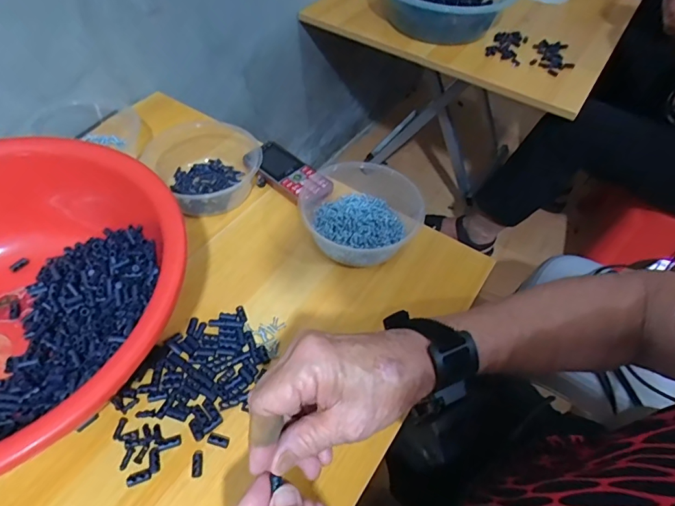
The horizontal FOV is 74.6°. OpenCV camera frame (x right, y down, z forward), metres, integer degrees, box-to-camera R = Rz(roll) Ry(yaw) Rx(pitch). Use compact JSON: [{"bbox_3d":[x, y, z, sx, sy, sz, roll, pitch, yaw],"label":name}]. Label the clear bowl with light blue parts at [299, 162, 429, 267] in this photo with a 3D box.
[{"bbox_3d":[0.015,-0.049,0.533,0.147,0.053,0.135,2,51,-3],"label":"clear bowl with light blue parts"}]

